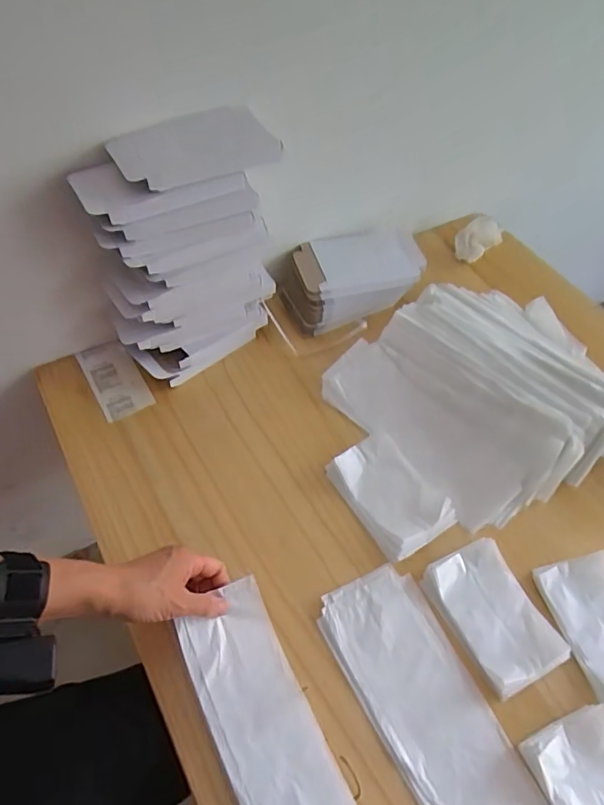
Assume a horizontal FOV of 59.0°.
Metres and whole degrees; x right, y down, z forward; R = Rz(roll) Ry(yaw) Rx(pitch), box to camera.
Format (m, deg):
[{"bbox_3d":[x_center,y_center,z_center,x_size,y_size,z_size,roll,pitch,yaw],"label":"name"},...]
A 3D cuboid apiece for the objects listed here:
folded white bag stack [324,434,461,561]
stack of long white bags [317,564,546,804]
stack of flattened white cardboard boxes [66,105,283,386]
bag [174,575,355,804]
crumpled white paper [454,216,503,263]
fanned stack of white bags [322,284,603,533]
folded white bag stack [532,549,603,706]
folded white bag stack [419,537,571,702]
[{"bbox_3d":[0.099,0.100,0.601,0.091,0.019,0.136,-26,58,-20],"label":"folded white bag stack"},{"bbox_3d":[0.116,0.280,0.481,0.103,0.009,0.259,-21,57,-17],"label":"stack of long white bags"},{"bbox_3d":[-0.134,-0.168,0.617,0.200,0.290,0.102,-30,60,-22],"label":"stack of flattened white cardboard boxes"},{"bbox_3d":[0.000,0.318,0.418,0.080,0.021,0.348,-24,61,-17],"label":"bag"},{"bbox_3d":[0.277,-0.261,0.848,0.076,0.032,0.054,-27,58,-18],"label":"crumpled white paper"},{"bbox_3d":[0.240,-0.025,0.665,0.319,0.068,0.301,-33,61,-24],"label":"fanned stack of white bags"},{"bbox_3d":[0.295,0.220,0.526,0.085,0.017,0.130,-11,54,-10],"label":"folded white bag stack"},{"bbox_3d":[0.187,0.209,0.528,0.084,0.021,0.129,-20,56,-16],"label":"folded white bag stack"}]

